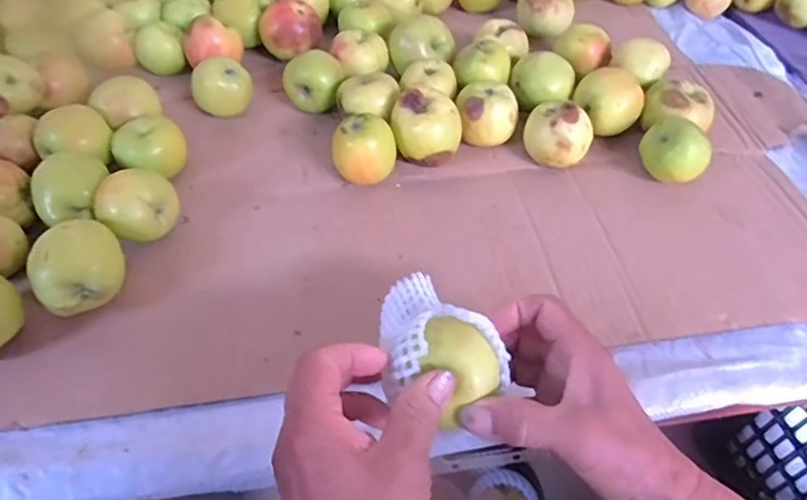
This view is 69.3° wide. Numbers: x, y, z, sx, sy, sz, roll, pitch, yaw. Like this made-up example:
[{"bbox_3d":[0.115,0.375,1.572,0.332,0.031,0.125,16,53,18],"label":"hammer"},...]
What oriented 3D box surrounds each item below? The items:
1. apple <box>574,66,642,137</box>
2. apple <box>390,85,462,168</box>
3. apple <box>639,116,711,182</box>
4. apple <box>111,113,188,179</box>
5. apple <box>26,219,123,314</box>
[{"bbox_3d":[0.208,-0.145,0.600,0.063,0.058,0.064,12,51,9],"label":"apple"},{"bbox_3d":[0.022,-0.112,0.562,0.065,0.069,0.053,4,50,2],"label":"apple"},{"bbox_3d":[0.257,-0.092,0.557,0.061,0.052,0.046,24,53,18],"label":"apple"},{"bbox_3d":[-0.234,-0.089,0.548,0.060,0.053,0.049,-24,54,-20],"label":"apple"},{"bbox_3d":[-0.244,0.019,0.446,0.063,0.065,0.051,-33,58,-25],"label":"apple"}]

